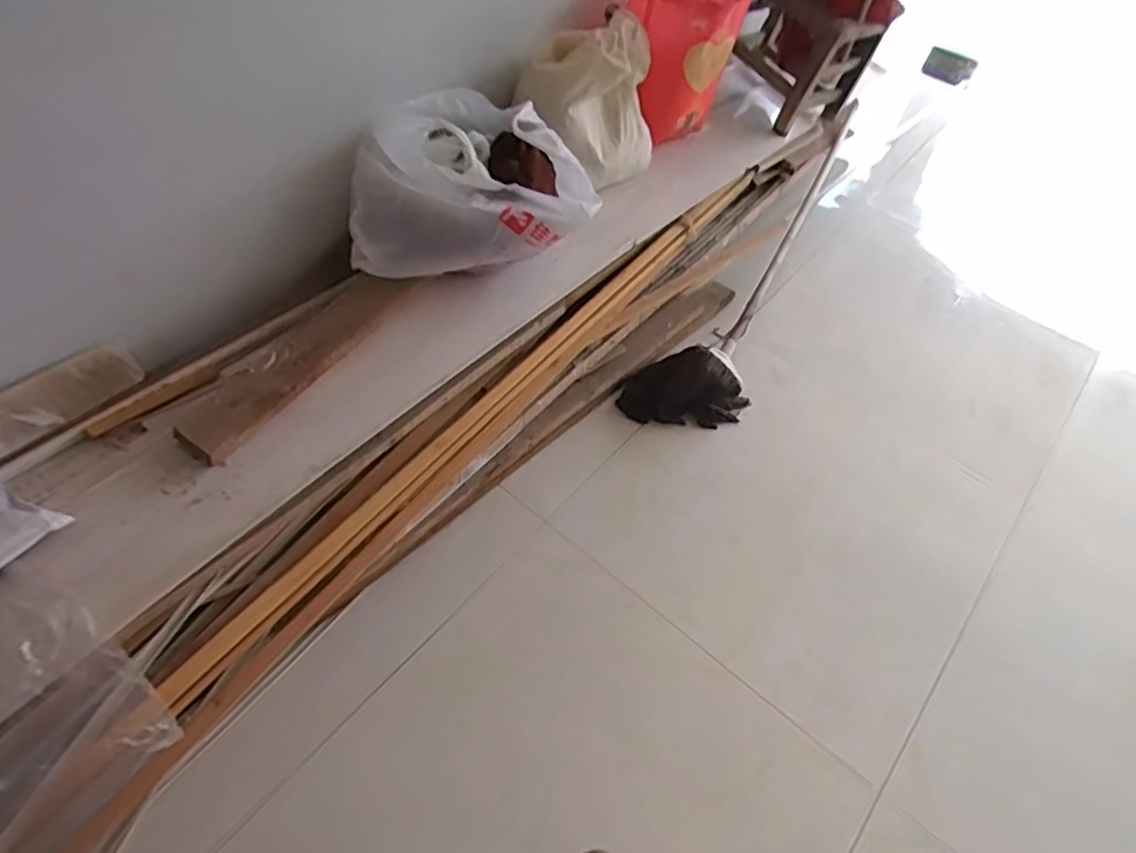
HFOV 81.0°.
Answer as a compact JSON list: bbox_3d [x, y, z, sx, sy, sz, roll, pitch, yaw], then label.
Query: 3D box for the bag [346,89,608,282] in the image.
[{"bbox_3d":[-0.173,-0.444,1.211,0.440,0.208,0.270,-5,55,-8],"label":"bag"}]

